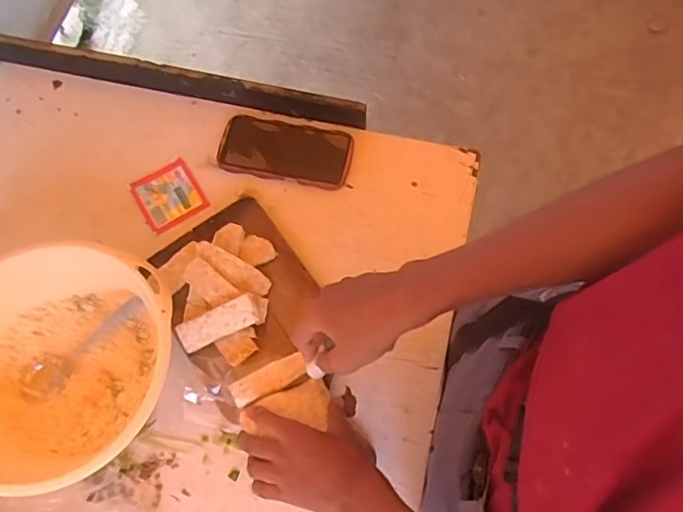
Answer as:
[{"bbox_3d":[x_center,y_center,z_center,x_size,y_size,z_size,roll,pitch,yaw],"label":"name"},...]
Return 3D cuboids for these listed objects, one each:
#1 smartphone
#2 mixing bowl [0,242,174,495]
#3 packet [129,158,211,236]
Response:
[{"bbox_3d":[-0.071,-0.135,0.717,0.166,0.012,0.083,12,71,5],"label":"smartphone"},{"bbox_3d":[-0.294,0.118,0.593,0.249,0.101,0.237,0,71,1],"label":"mixing bowl"},{"bbox_3d":[-0.220,-0.077,0.710,0.077,0.005,0.081,-30,73,-9],"label":"packet"}]

